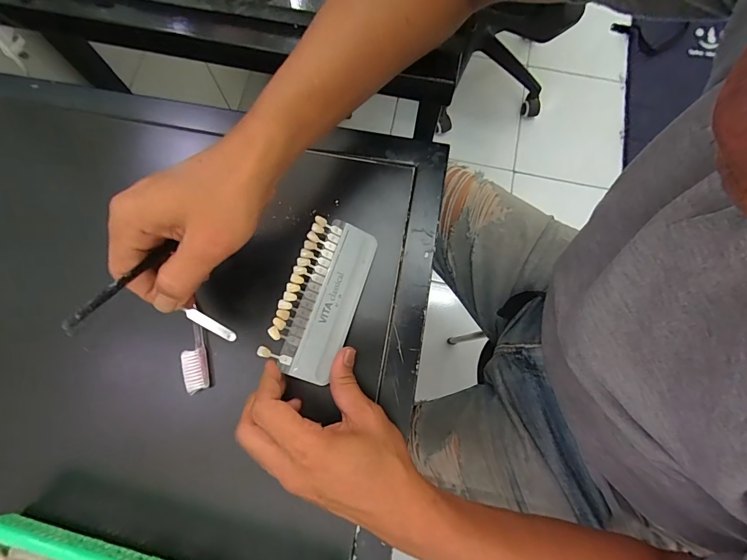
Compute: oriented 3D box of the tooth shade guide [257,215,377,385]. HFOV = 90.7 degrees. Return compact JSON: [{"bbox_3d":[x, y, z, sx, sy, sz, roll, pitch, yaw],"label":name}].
[{"bbox_3d":[-0.047,0.014,0.338,0.067,0.016,0.145,24,72,-18],"label":"tooth shade guide"}]

